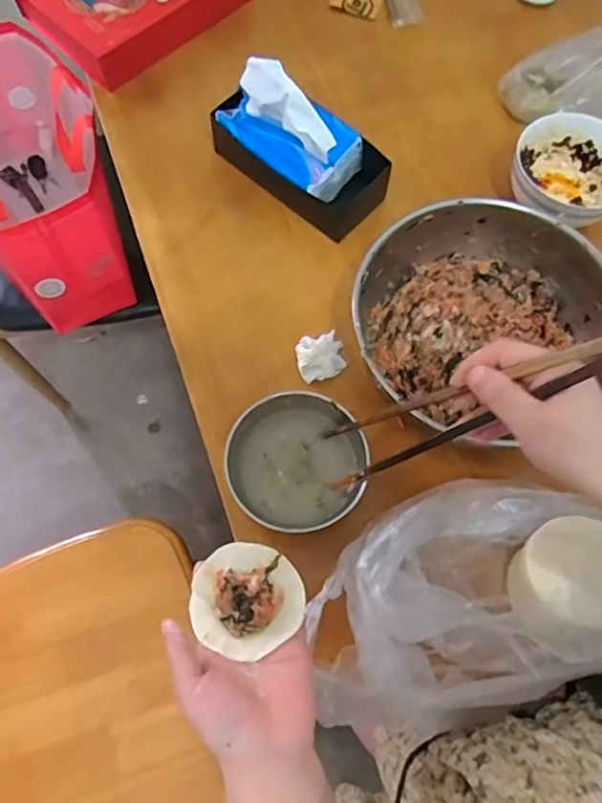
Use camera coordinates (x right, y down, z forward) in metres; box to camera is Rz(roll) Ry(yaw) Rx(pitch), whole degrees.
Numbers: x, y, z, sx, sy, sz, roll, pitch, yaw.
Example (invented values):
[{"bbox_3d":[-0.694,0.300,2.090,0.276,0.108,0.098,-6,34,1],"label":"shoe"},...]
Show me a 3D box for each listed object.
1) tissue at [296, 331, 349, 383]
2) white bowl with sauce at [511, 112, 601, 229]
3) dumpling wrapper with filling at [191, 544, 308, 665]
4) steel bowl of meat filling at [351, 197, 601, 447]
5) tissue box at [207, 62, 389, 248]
[{"bbox_3d":[0.019,-0.047,0.537,0.046,0.031,0.044,-14,70,-7],"label":"tissue"},{"bbox_3d":[0.285,-0.239,0.599,0.123,0.064,0.112,1,69,-1],"label":"white bowl with sauce"},{"bbox_3d":[-0.040,0.137,0.391,0.076,0.018,0.072,1,69,-1],"label":"dumpling wrapper with filling"},{"bbox_3d":[0.165,-0.072,0.520,0.228,0.093,0.206,18,70,5],"label":"steel bowl of meat filling"},{"bbox_3d":[-0.004,-0.272,0.582,0.190,0.115,0.088,38,73,12],"label":"tissue box"}]

